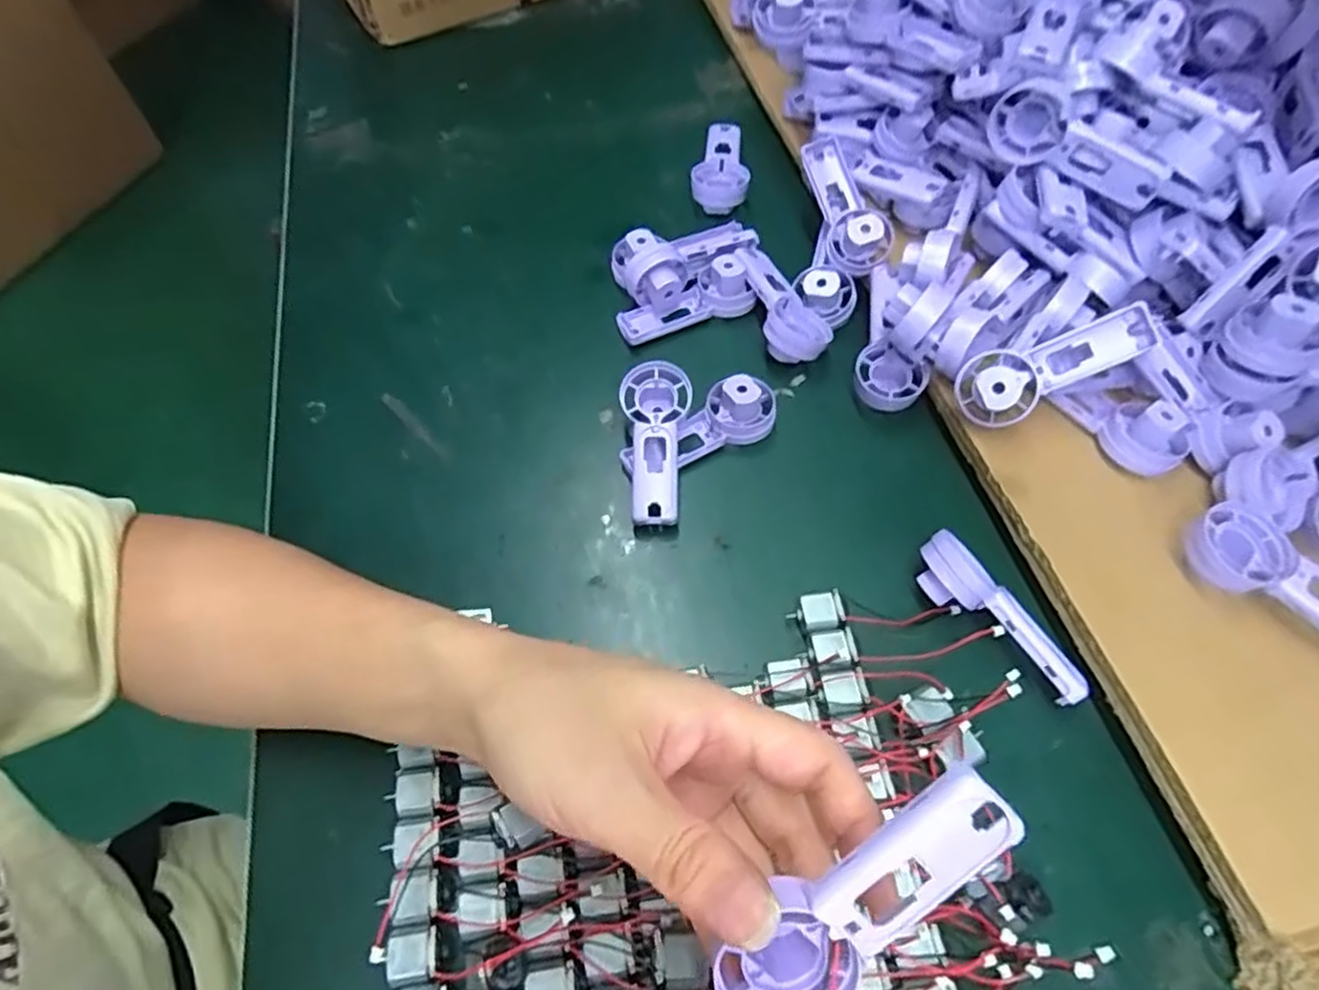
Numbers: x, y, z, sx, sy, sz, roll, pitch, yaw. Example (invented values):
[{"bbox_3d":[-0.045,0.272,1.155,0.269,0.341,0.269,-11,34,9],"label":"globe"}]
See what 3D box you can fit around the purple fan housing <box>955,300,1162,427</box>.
[{"bbox_3d":[0.201,-0.068,0.361,0.091,0.026,0.035,-23,59,8],"label":"purple fan housing"}]

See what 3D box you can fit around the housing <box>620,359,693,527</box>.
[{"bbox_3d":[-0.001,-0.028,0.392,0.038,0.029,0.096,-2,58,-1],"label":"housing"}]

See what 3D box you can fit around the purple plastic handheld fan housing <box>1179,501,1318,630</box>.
[{"bbox_3d":[0.280,0.045,0.315,0.041,0.023,0.092,-35,65,-18],"label":"purple plastic handheld fan housing"}]

